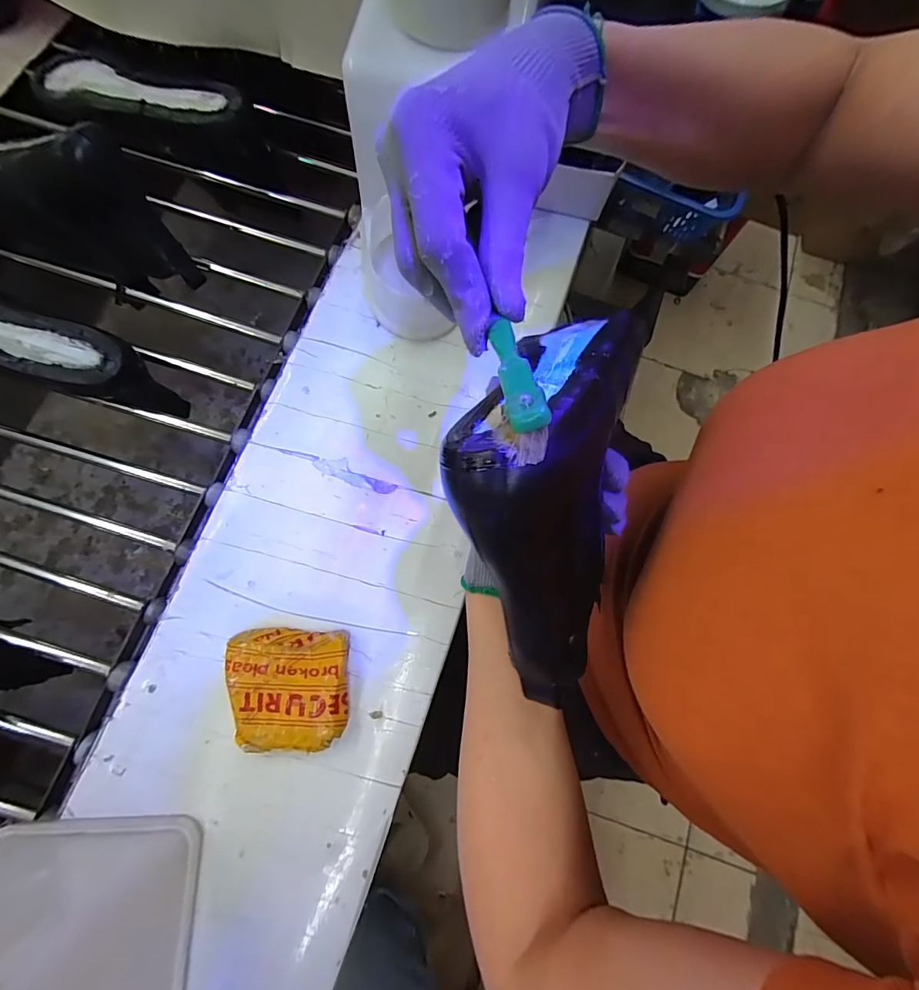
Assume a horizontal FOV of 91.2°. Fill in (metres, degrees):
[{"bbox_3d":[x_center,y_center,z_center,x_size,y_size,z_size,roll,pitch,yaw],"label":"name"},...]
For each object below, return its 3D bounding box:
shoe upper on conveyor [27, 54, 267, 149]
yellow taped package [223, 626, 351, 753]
[{"bbox_3d":[-0.344,-0.419,0.499,0.248,0.067,0.070,16,76,0],"label":"shoe upper on conveyor"},{"bbox_3d":[-0.135,0.152,0.354,0.091,0.023,0.088,1,76,-4],"label":"yellow taped package"}]

